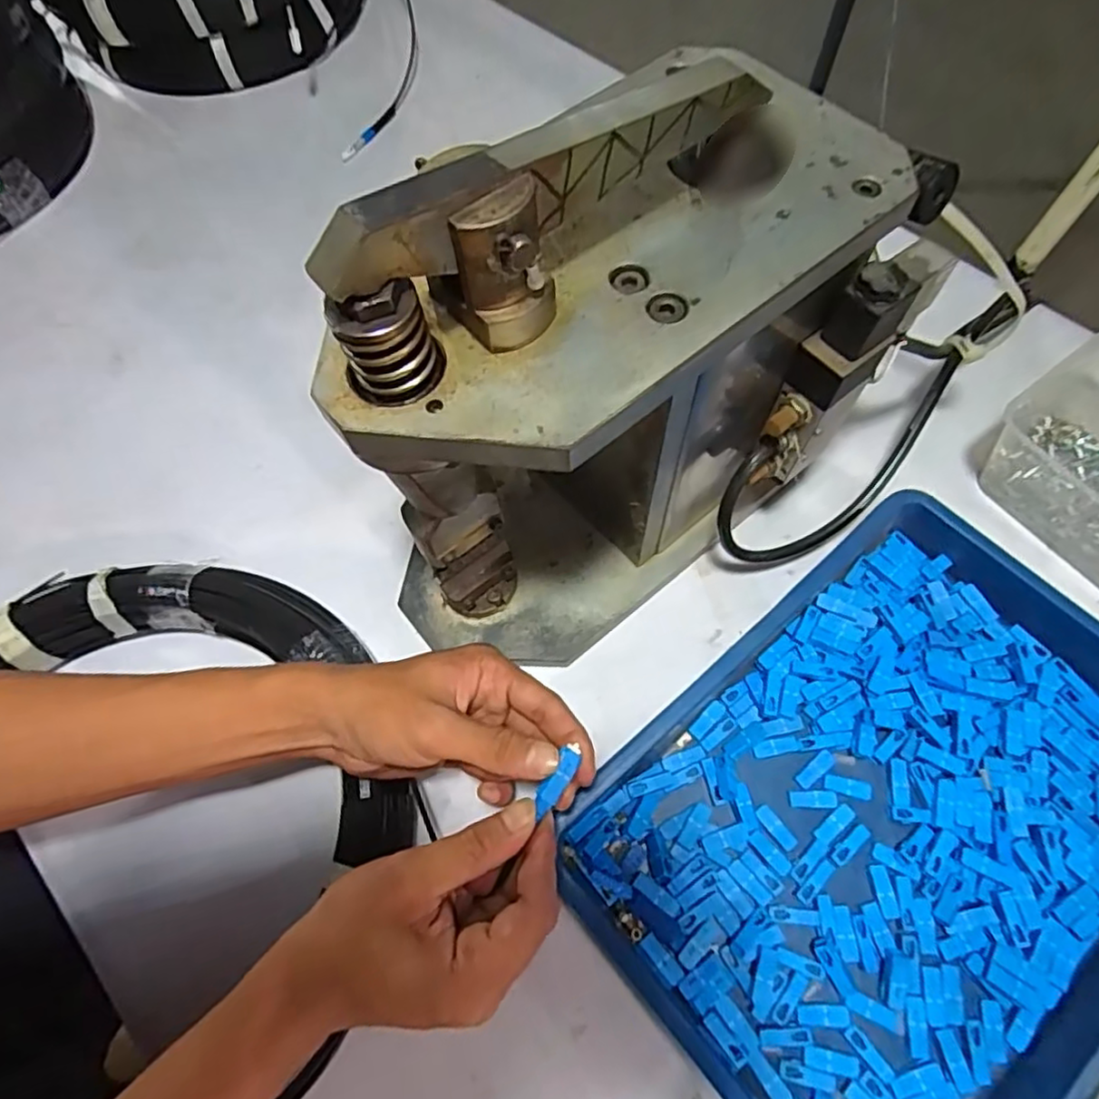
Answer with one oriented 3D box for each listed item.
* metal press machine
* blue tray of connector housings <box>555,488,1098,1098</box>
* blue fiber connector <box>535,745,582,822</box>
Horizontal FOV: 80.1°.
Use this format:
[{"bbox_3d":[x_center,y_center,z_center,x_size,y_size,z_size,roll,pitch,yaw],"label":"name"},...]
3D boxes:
[{"bbox_3d":[0.031,-0.082,0.327,0.286,0.265,0.135,-32,67,-12],"label":"metal press machine"},{"bbox_3d":[0.188,0.139,0.344,0.319,0.036,0.233,-39,69,-14],"label":"blue tray of connector housings"},{"bbox_3d":[0.003,0.106,0.297,0.010,0.006,0.031,32,72,16],"label":"blue fiber connector"}]

